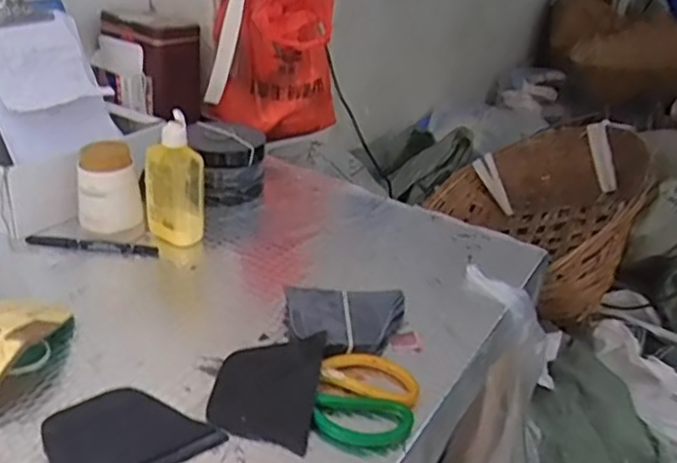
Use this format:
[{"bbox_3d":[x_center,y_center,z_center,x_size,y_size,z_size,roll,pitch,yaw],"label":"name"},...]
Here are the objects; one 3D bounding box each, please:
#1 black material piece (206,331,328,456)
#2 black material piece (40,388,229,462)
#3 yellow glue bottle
[{"bbox_3d":[-0.061,0.130,0.560,0.084,0.009,0.107,7,43,4],"label":"black material piece"},{"bbox_3d":[-0.162,0.153,0.511,0.113,0.011,0.090,-17,35,-36],"label":"black material piece"},{"bbox_3d":[-0.185,-0.051,0.755,0.065,0.145,0.041,-2,29,-15],"label":"yellow glue bottle"}]

